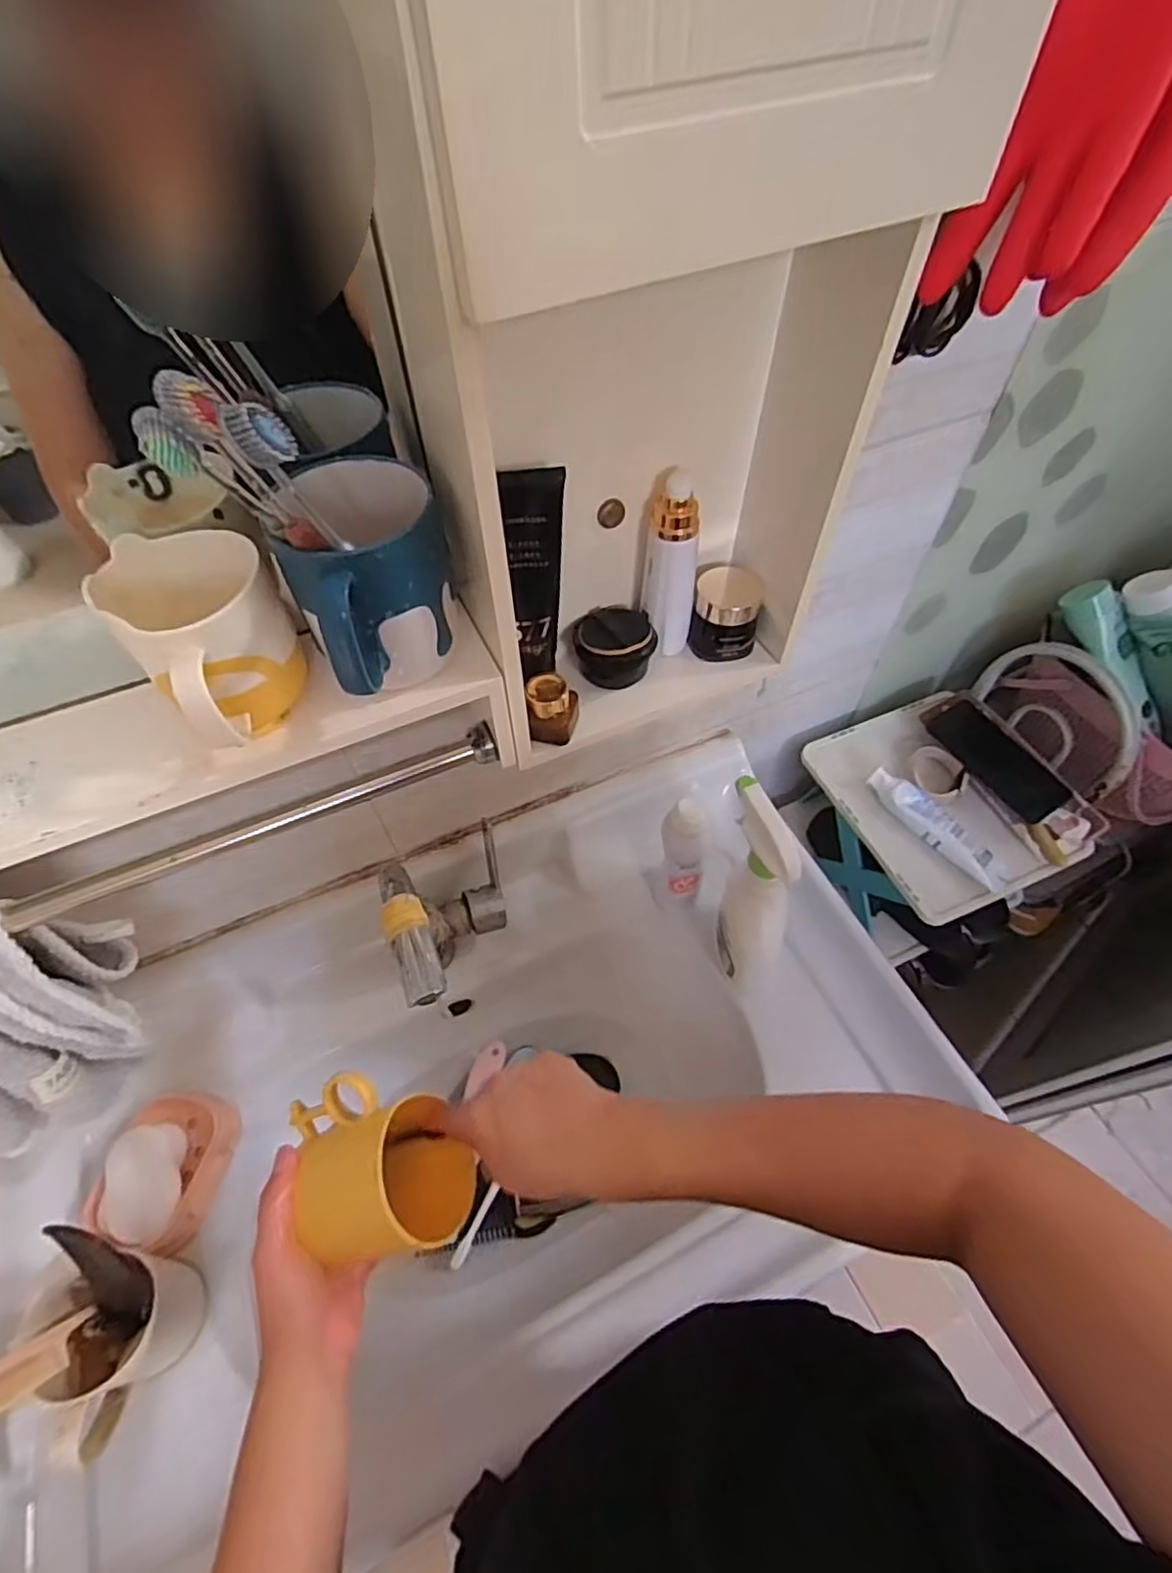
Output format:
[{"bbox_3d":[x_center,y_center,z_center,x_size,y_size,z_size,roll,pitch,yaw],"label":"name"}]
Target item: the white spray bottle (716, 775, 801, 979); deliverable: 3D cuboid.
[{"bbox_3d":[0.150,0.100,0.592,0.046,0.234,0.105,-5,56,-2],"label":"white spray bottle"}]

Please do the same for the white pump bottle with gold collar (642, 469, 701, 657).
[{"bbox_3d":[0.064,-0.158,0.481,0.038,0.132,0.031,8,56,6],"label":"white pump bottle with gold collar"}]

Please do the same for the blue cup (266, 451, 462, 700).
[{"bbox_3d":[-0.118,-0.112,0.359,0.085,0.092,0.112,-21,58,-13],"label":"blue cup"}]

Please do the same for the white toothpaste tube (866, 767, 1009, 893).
[{"bbox_3d":[0.409,0.041,0.752,0.055,0.028,0.177,-34,62,-20],"label":"white toothpaste tube"}]

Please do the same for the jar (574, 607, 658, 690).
[{"bbox_3d":[0.022,-0.115,0.511,0.059,0.043,0.064,0,56,1],"label":"jar"}]

